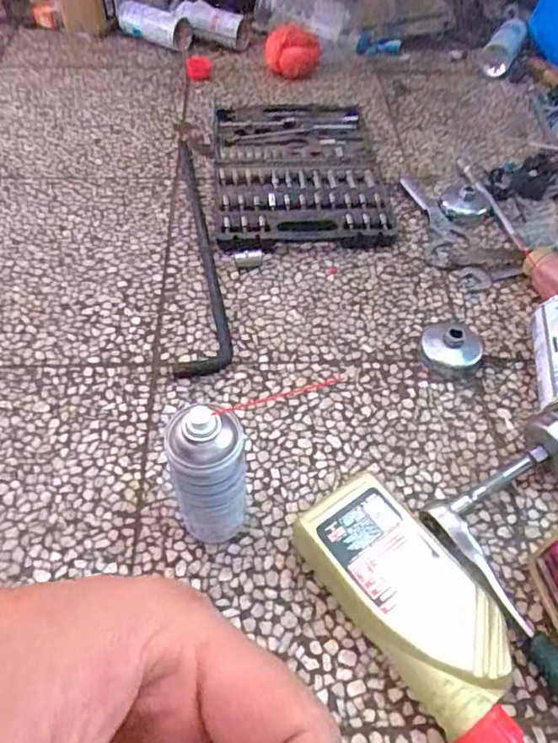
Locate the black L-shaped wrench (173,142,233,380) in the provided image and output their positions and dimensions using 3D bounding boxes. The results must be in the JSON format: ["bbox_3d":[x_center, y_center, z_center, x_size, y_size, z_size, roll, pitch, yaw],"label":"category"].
[{"bbox_3d":[-0.116,-0.203,0.866,0.073,0.029,0.529,-3,52,-4],"label":"black L-shaped wrench"}]

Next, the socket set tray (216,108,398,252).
[{"bbox_3d":[0.031,-0.342,0.972,0.268,0.048,0.415,-3,52,-4],"label":"socket set tray"}]

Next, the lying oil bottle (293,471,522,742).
[{"bbox_3d":[0.119,0.212,0.509,0.098,0.068,0.239,-28,58,-22],"label":"lying oil bottle"}]

